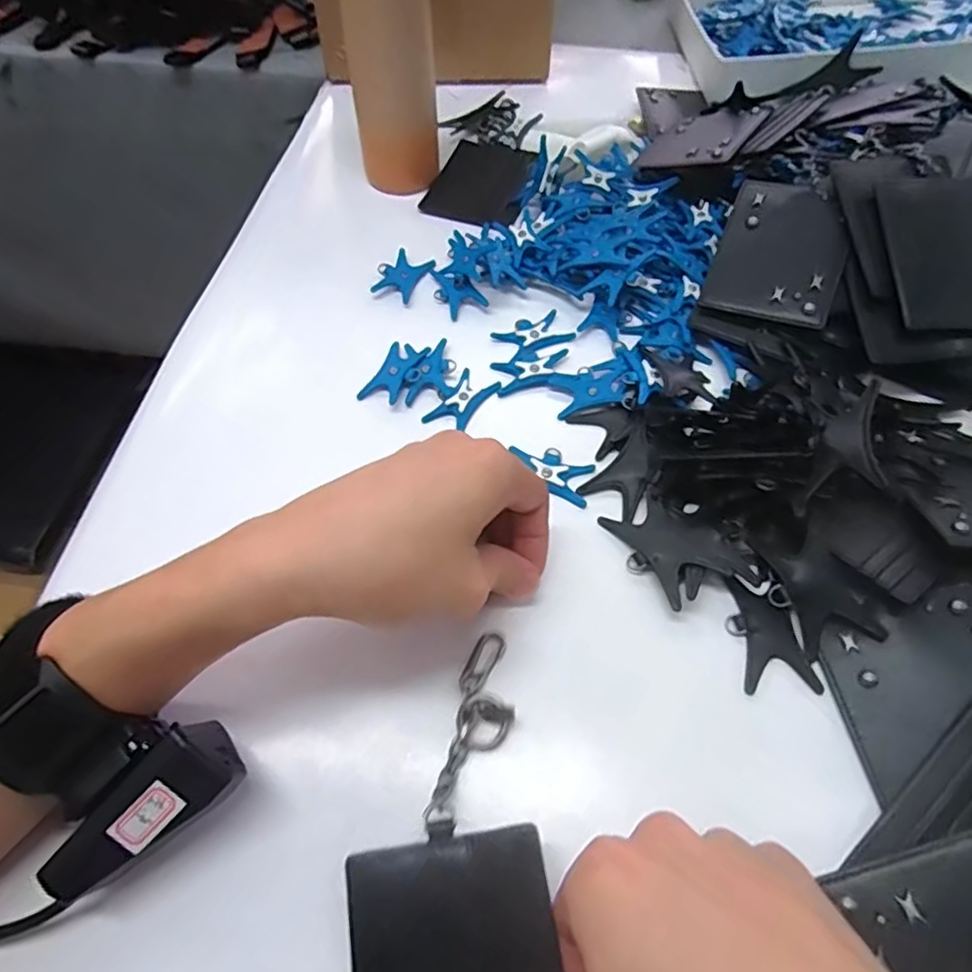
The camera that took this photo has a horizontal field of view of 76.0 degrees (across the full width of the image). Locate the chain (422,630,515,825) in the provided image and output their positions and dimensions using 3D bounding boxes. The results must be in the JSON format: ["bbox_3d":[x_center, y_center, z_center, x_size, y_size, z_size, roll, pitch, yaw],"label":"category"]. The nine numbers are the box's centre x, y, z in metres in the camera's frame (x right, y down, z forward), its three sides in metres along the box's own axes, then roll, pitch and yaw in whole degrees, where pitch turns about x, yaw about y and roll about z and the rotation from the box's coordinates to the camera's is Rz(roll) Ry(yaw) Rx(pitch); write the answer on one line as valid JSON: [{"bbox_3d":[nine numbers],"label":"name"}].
[{"bbox_3d":[-0.002,0.106,0.280,0.027,0.025,0.083,10,58,6],"label":"chain"}]

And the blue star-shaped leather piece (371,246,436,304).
[{"bbox_3d":[-0.059,-0.151,0.444,0.027,0.005,0.047,20,60,12],"label":"blue star-shaped leather piece"}]

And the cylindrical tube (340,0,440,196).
[{"bbox_3d":[-0.069,-0.300,0.441,0.052,0.168,0.047,19,60,11],"label":"cylindrical tube"}]

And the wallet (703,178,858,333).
[{"bbox_3d":[0.189,-0.150,0.397,0.076,0.008,0.096,19,80,25],"label":"wallet"}]

